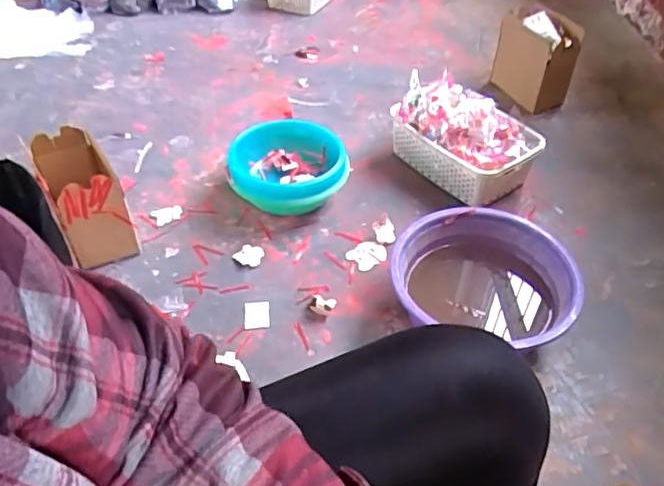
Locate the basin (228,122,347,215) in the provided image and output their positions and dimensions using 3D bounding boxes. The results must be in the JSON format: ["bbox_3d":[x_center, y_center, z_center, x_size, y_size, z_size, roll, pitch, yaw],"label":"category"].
[{"bbox_3d":[-0.091,-0.141,1.149,0.217,0.113,0.208,0,45,0],"label":"basin"}]

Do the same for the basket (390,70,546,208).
[{"bbox_3d":[0.253,-0.206,1.184,0.152,0.153,0.298,-33,54,-29],"label":"basket"}]

